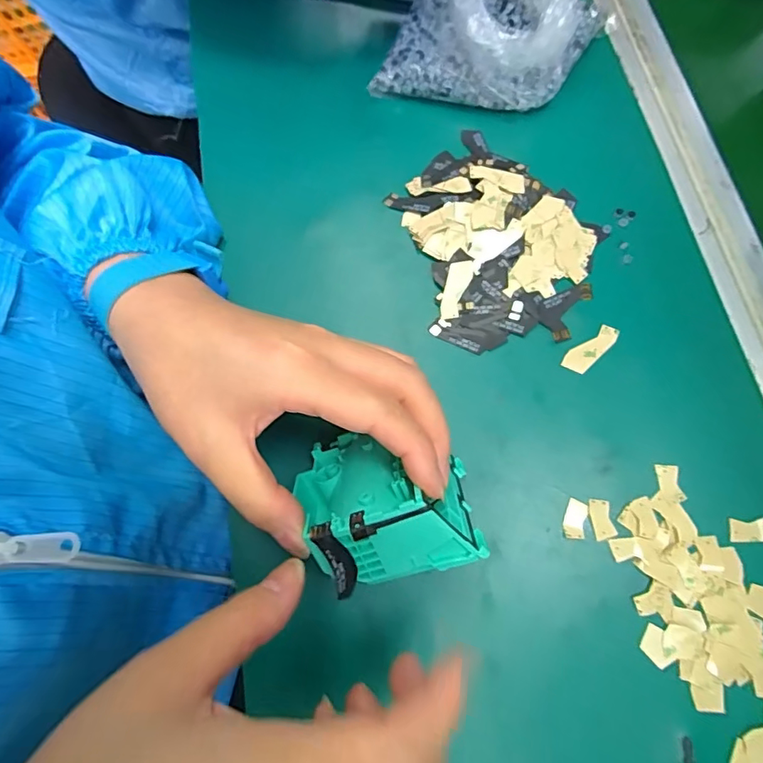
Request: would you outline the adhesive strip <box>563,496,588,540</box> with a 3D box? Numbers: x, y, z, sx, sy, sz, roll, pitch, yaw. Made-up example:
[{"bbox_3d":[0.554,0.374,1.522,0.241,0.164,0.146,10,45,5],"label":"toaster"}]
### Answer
[{"bbox_3d":[0.102,0.072,0.264,0.010,0.004,0.020,12,73,8],"label":"adhesive strip"}]

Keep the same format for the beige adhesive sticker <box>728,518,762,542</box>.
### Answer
[{"bbox_3d":[0.189,0.076,0.256,0.021,0.004,0.011,0,72,4],"label":"beige adhesive sticker"}]

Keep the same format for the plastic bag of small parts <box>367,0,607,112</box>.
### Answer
[{"bbox_3d":[0.079,-0.249,0.341,0.120,0.050,0.148,29,76,12],"label":"plastic bag of small parts"}]

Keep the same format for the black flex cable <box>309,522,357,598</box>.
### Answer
[{"bbox_3d":[-0.019,0.070,0.201,0.011,0.008,0.031,-32,59,-8],"label":"black flex cable"}]

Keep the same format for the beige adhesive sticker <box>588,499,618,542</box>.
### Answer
[{"bbox_3d":[0.116,0.072,0.265,0.011,0.004,0.020,-12,72,3],"label":"beige adhesive sticker"}]

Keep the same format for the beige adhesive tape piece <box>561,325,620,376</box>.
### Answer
[{"bbox_3d":[0.122,-0.019,0.292,0.037,0.004,0.014,-42,81,-7],"label":"beige adhesive tape piece"}]

